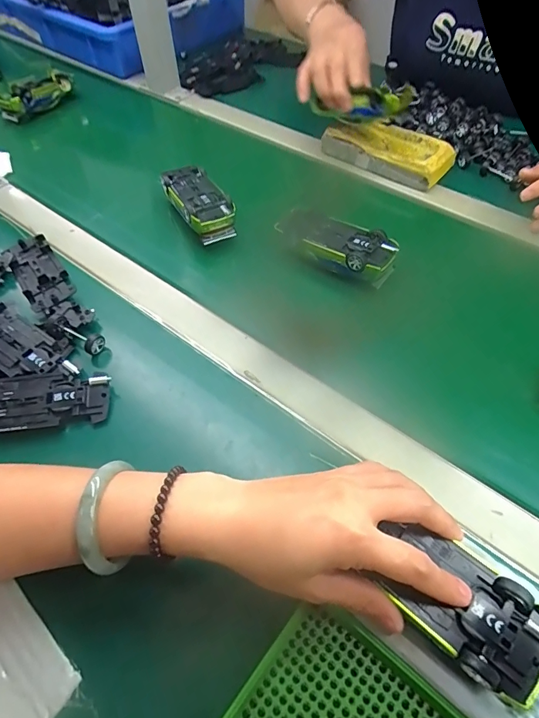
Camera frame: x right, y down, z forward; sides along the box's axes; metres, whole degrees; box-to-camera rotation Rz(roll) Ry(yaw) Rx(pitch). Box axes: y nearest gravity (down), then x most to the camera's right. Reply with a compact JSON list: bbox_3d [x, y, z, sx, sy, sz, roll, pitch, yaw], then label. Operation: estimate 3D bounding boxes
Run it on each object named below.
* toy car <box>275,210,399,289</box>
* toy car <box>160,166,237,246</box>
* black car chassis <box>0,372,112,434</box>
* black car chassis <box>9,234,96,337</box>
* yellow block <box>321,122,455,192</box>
[{"bbox_3d":[0.072,-0.121,0.443,0.124,0.037,0.053,20,57,14],"label":"toy car"},{"bbox_3d":[-0.085,-0.188,0.493,0.055,0.035,0.118,-22,57,-14],"label":"toy car"},{"bbox_3d":[-0.192,0.038,0.352,0.108,0.022,0.047,-8,55,-5],"label":"black car chassis"},{"bbox_3d":[-0.234,-0.080,0.432,0.046,0.015,0.158,-31,60,-19],"label":"black car chassis"},{"bbox_3d":[0.160,-0.284,0.562,0.168,0.038,0.073,30,60,20],"label":"yellow block"}]

